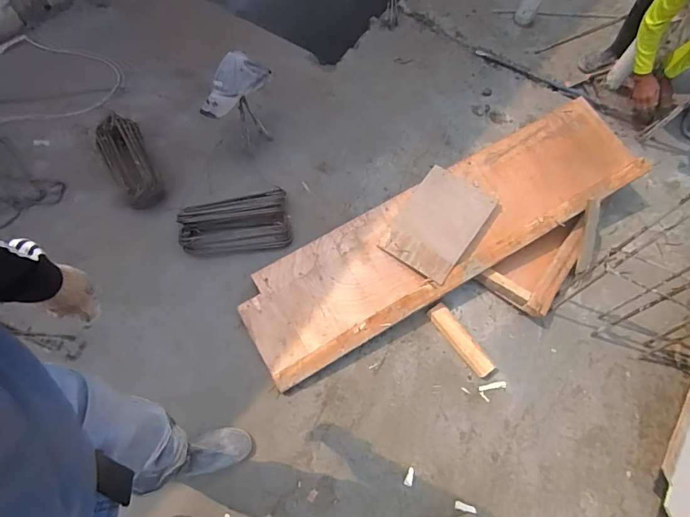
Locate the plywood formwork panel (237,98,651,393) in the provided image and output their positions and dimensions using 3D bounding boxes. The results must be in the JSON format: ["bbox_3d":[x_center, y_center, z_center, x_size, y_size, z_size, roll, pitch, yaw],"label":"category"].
[{"bbox_3d":[0.382,-0.117,1.573,1.598,0.080,0.418,-29,67,-12],"label":"plywood formwork panel"}]

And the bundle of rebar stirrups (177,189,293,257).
[{"bbox_3d":[-0.393,-0.113,1.568,0.386,0.106,0.188,-9,64,-9],"label":"bundle of rebar stirrups"}]

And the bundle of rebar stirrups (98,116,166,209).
[{"bbox_3d":[-0.827,-0.368,1.680,0.162,0.135,0.390,-26,68,-16],"label":"bundle of rebar stirrups"}]

